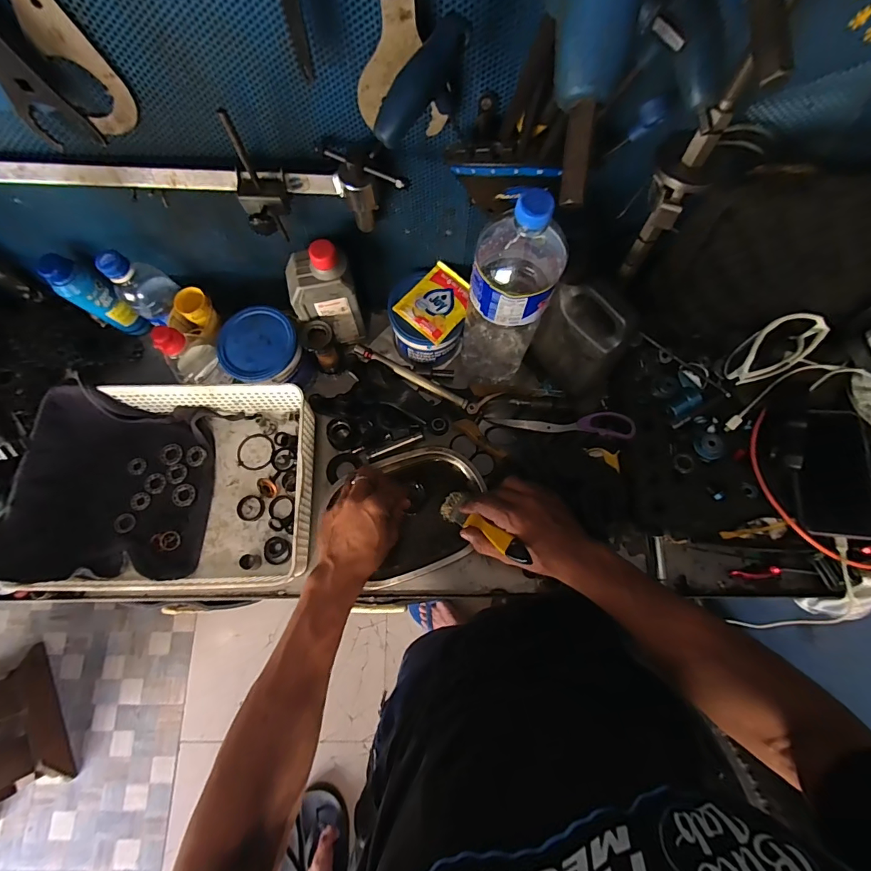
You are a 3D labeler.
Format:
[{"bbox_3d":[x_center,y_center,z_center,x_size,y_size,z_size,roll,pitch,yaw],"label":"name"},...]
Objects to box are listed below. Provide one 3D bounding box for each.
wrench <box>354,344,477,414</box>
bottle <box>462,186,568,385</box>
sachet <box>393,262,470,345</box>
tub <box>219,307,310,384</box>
[{"bbox_3d":[-0.028,-0.083,0.604,0.193,0.019,0.018,26,76,7],"label":"wrench"},{"bbox_3d":[0.085,-0.154,0.489,0.093,0.303,0.092,15,75,4],"label":"bottle"},{"bbox_3d":[0.005,-0.177,0.558,0.078,0.011,0.096,38,78,10],"label":"sachet"},{"bbox_3d":[-0.232,-0.110,0.578,0.102,0.079,0.100,0,74,0],"label":"tub"}]

